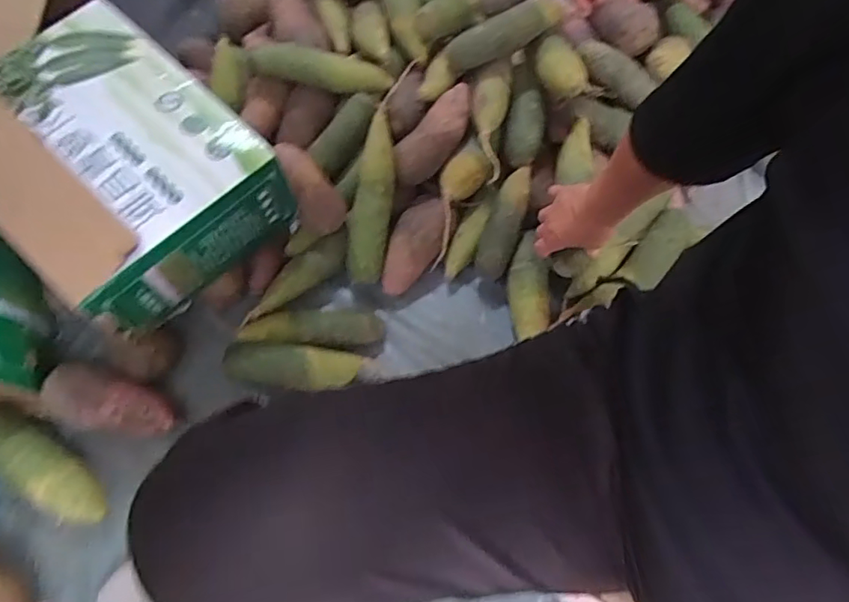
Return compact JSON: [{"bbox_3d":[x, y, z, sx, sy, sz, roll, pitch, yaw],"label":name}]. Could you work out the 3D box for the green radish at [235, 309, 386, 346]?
[{"bbox_3d":[-0.152,0.037,0.726,0.187,0.045,0.054,-5,63,-6],"label":"green radish"}]

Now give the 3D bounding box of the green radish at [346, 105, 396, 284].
[{"bbox_3d":[-0.074,-0.143,0.750,0.059,0.050,0.228,9,98,2],"label":"green radish"}]

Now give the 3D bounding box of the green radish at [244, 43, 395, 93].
[{"bbox_3d":[-0.151,-0.343,0.789,0.206,0.047,0.046,5,62,0],"label":"green radish"}]

